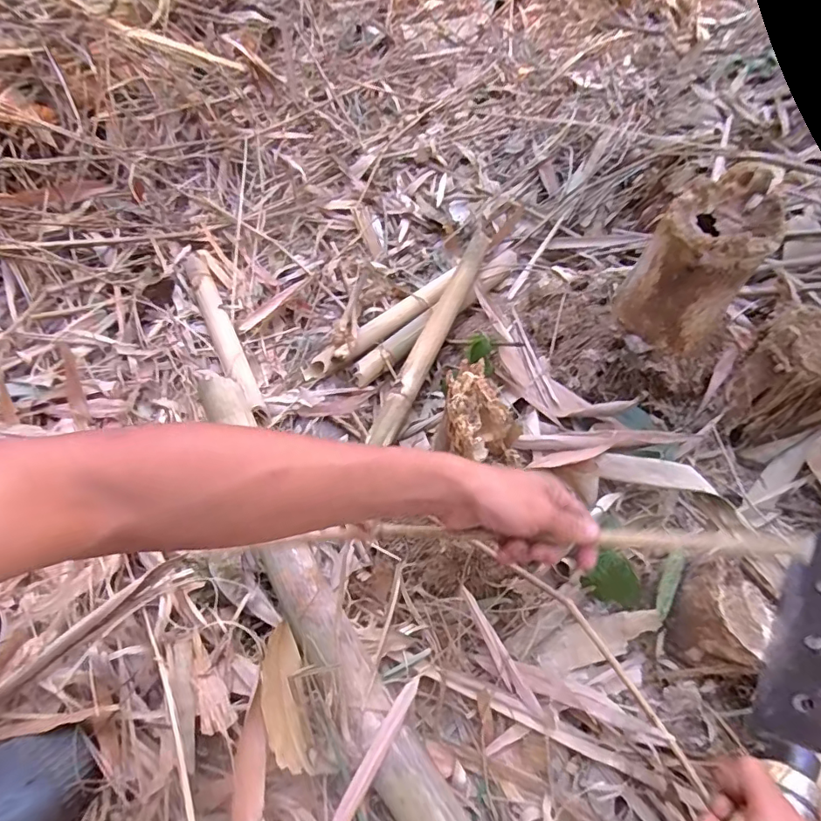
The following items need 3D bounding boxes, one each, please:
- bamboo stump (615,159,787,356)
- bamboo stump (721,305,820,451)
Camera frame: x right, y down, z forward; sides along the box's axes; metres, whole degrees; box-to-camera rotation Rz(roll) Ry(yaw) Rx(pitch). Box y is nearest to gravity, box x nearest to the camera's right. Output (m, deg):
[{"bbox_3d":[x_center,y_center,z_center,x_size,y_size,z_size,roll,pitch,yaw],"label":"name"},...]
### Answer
[{"bbox_3d":[0.339,-0.168,0.619,0.114,0.178,0.114,-13,58,-15],"label":"bamboo stump"},{"bbox_3d":[0.474,-0.038,0.643,0.130,0.129,0.116,-33,65,-25],"label":"bamboo stump"}]

